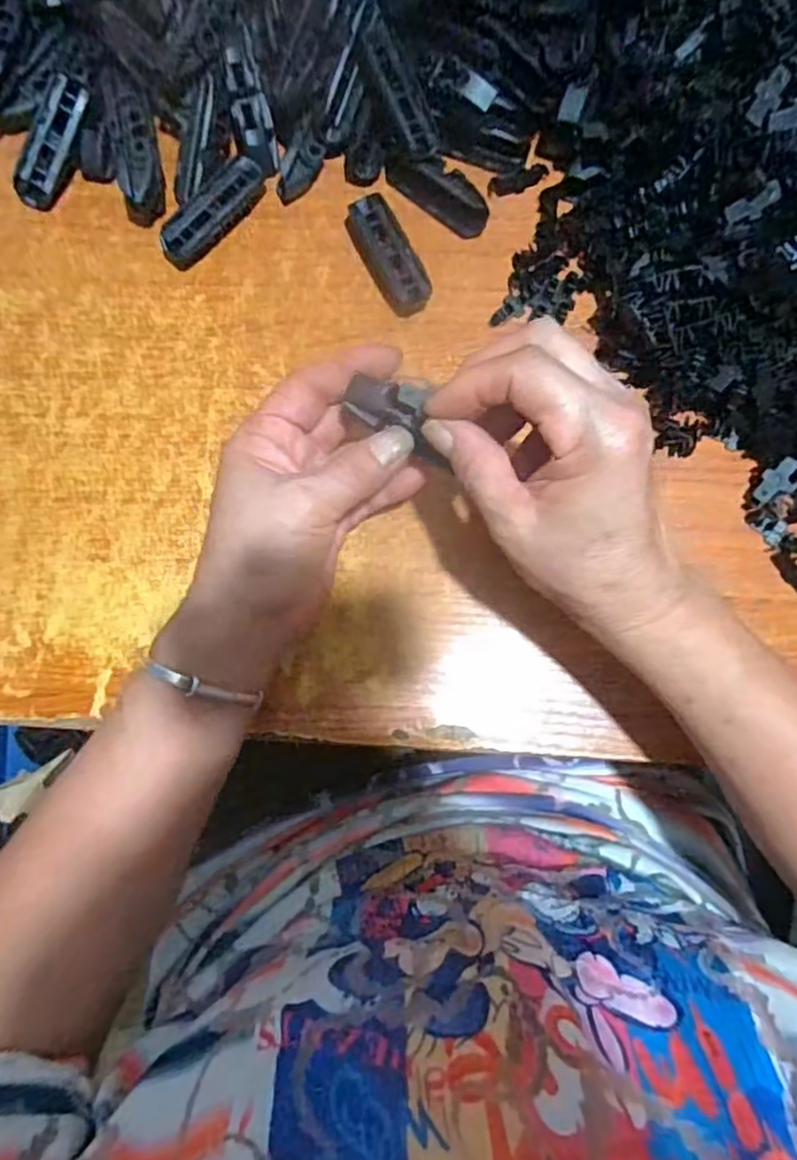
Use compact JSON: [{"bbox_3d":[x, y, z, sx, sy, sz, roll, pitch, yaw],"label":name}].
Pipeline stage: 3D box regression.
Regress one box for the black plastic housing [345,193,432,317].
[{"bbox_3d":[-0.006,-0.189,0.378,0.024,0.020,0.072,-27,84,-2],"label":"black plastic housing"}]

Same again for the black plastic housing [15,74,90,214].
[{"bbox_3d":[-0.201,-0.253,0.380,0.024,0.014,0.072,34,107,5],"label":"black plastic housing"}]

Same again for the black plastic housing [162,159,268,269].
[{"bbox_3d":[-0.108,-0.215,0.382,0.018,0.021,0.075,42,86,5],"label":"black plastic housing"}]

